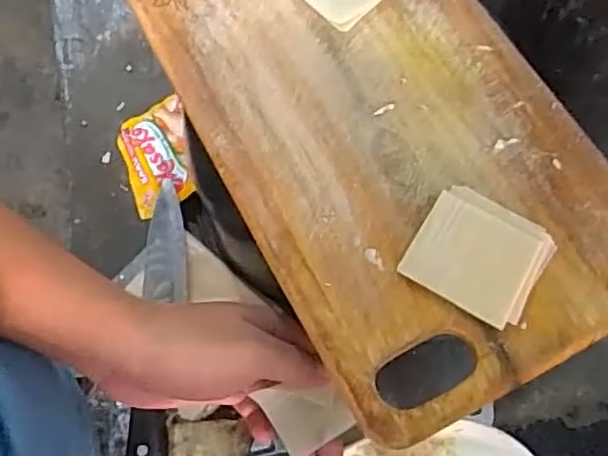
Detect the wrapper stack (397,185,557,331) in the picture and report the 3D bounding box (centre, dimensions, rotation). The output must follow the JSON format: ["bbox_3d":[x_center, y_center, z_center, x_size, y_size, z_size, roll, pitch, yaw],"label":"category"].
[{"bbox_3d":[0.085,0.012,0.308,0.059,0.009,0.057,29,72,13],"label":"wrapper stack"}]

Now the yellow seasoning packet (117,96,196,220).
[{"bbox_3d":[-0.115,-0.056,0.504,0.060,0.010,0.083,-23,75,11],"label":"yellow seasoning packet"}]

